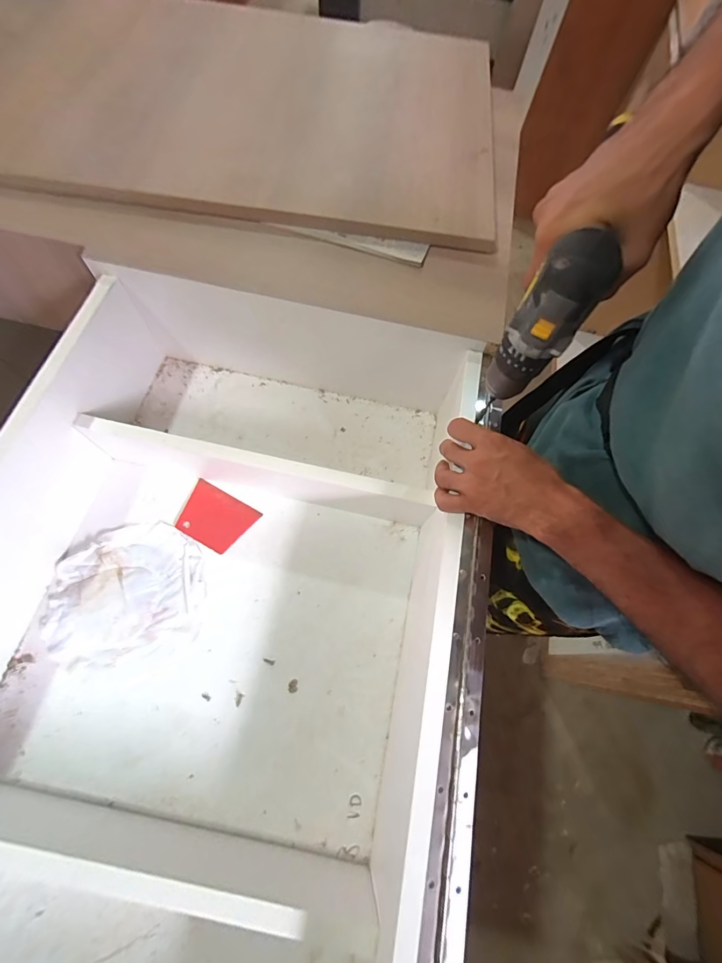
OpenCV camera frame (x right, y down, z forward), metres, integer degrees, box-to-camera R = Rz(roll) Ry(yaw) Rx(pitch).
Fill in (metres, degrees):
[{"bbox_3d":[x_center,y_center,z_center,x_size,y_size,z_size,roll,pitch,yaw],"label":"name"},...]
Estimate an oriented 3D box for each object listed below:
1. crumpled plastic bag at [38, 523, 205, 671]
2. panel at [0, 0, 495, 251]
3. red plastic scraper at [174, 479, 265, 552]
[{"bbox_3d":[-0.322,0.145,0.520,0.200,0.020,0.176,-16,70,-11],"label":"crumpled plastic bag"},{"bbox_3d":[-0.271,-0.632,0.620,0.967,0.025,0.528,5,70,-2],"label":"panel"},{"bbox_3d":[-0.217,0.054,0.568,0.106,0.007,0.079,28,69,7],"label":"red plastic scraper"}]

